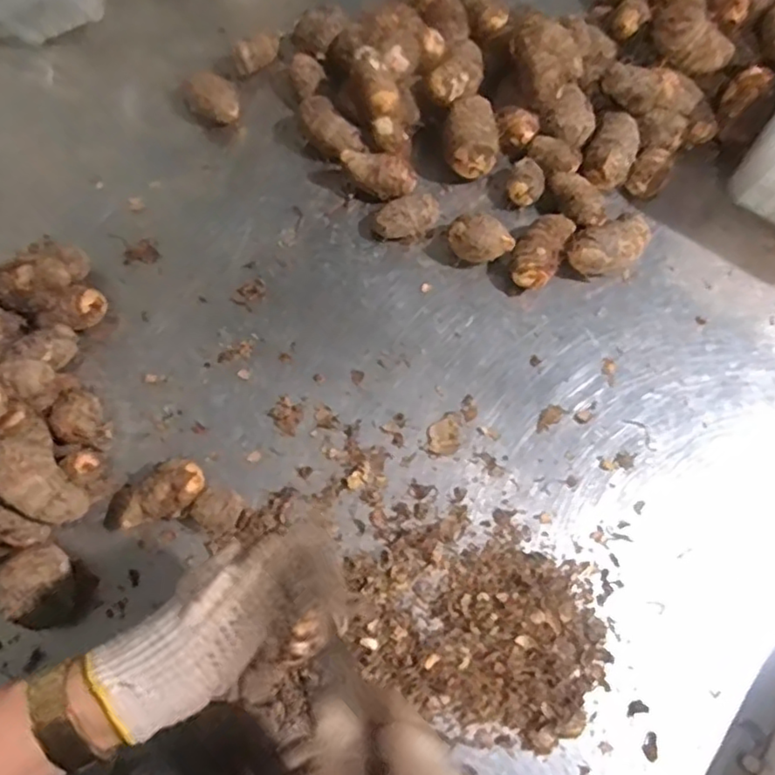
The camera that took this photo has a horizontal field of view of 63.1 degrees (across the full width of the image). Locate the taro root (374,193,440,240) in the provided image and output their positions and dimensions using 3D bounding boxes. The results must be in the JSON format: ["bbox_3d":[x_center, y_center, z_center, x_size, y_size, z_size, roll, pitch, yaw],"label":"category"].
[{"bbox_3d":[0.018,-0.166,0.625,0.066,0.037,0.038,-9,72,-4],"label":"taro root"}]

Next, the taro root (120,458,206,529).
[{"bbox_3d":[-0.187,0.092,0.532,0.072,0.042,0.038,-32,75,-11],"label":"taro root"}]

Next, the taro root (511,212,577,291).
[{"bbox_3d":[0.149,-0.133,0.613,0.043,0.044,0.089,26,73,8],"label":"taro root"}]

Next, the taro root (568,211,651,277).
[{"bbox_3d":[0.214,-0.135,0.610,0.086,0.044,0.049,-22,73,-8],"label":"taro root"}]

